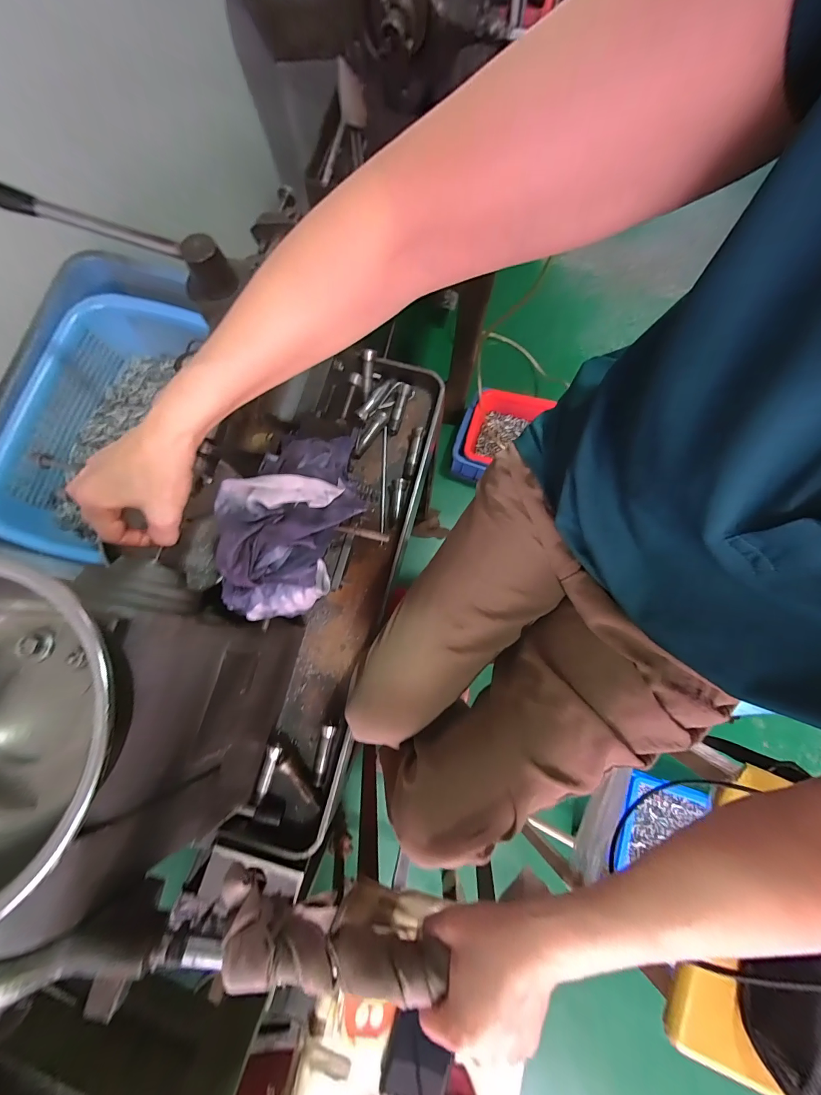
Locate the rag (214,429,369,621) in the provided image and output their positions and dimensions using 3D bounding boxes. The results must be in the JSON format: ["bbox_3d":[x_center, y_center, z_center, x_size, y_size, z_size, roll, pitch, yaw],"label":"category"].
[{"bbox_3d":[-0.106,-0.026,0.320,0.098,0.059,0.176,22,79,4],"label":"rag"}]

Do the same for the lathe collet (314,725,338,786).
[{"bbox_3d":[-0.112,0.266,0.473,0.019,0.022,0.073,12,79,2],"label":"lathe collet"}]

